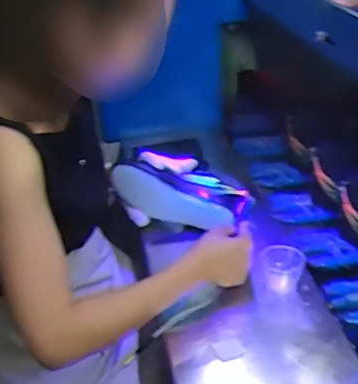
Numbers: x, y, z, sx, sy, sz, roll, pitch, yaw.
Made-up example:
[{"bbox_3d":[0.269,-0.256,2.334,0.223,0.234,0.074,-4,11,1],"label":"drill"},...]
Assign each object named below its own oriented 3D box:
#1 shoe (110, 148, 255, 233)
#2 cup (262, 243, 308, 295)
[{"bbox_3d":[0.003,-0.007,0.957,0.235,0.084,0.109,18,35,7],"label":"shoe"},{"bbox_3d":[0.154,0.117,0.860,0.064,0.059,0.053,2,32,10],"label":"cup"}]

